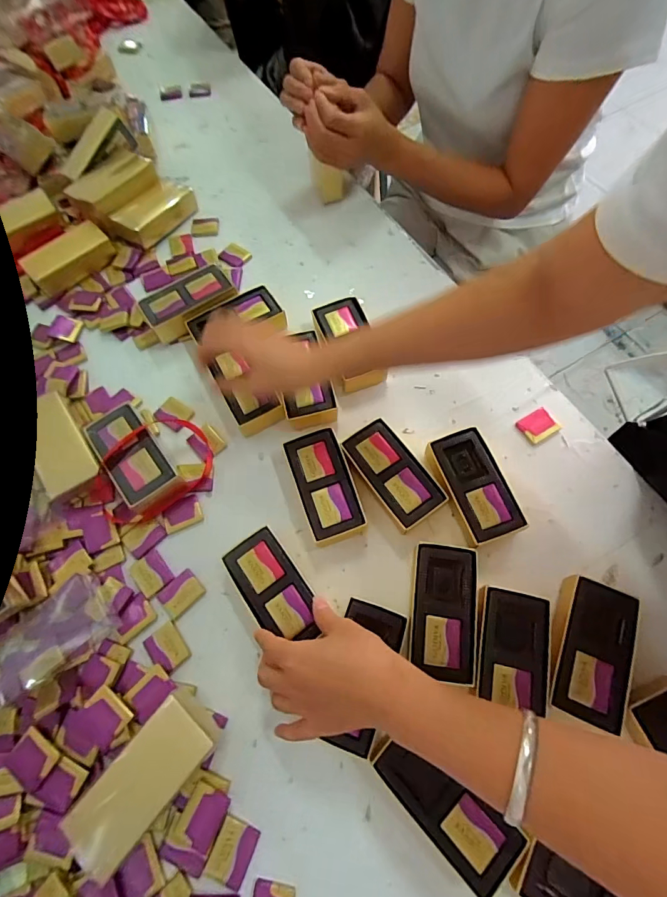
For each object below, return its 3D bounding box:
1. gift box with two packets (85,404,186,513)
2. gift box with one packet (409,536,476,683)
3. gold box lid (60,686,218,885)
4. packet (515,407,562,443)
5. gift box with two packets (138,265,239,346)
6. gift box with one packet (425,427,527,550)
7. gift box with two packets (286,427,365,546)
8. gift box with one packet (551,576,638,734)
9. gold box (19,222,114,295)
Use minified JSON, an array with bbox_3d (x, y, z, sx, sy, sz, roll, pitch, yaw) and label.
[{"bbox_3d":[-0.216,0.010,0.442,0.053,0.035,0.116,-37,71,-13],"label":"gift box with two packets"},{"bbox_3d":[0.101,0.150,0.378,0.057,0.032,0.112,8,67,5],"label":"gift box with one packet"},{"bbox_3d":[-0.152,0.266,0.328,0.054,0.034,0.113,37,72,15],"label":"gold box lid"},{"bbox_3d":[0.232,-0.026,0.459,0.039,0.006,0.032,-29,69,-11],"label":"packet"},{"bbox_3d":[-0.185,-0.186,0.523,0.113,0.035,0.060,-29,69,-11],"label":"gift box with two packets"},{"bbox_3d":[0.144,0.039,0.420,0.061,0.032,0.113,-22,68,-8],"label":"gift box with one packet"},{"bbox_3d":[-0.010,0.041,0.429,0.056,0.032,0.116,-17,68,-6],"label":"gift box with two packets"},{"bbox_3d":[0.225,0.178,0.360,0.063,0.032,0.112,20,69,9],"label":"gift box with one packet"},{"bbox_3d":[-0.371,-0.268,0.567,0.114,0.034,0.055,-35,71,-13],"label":"gold box"}]

